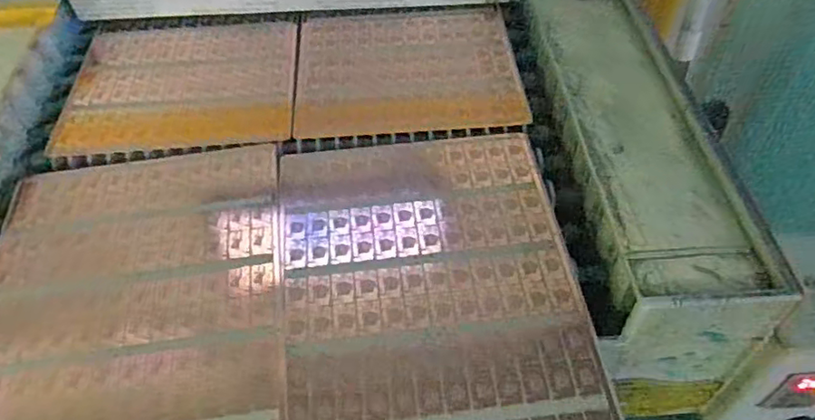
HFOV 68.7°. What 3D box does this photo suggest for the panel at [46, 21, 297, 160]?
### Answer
[{"bbox_3d":[-0.309,-0.178,0.826,0.300,0.010,0.260,-5,50,-2],"label":"panel"}]

